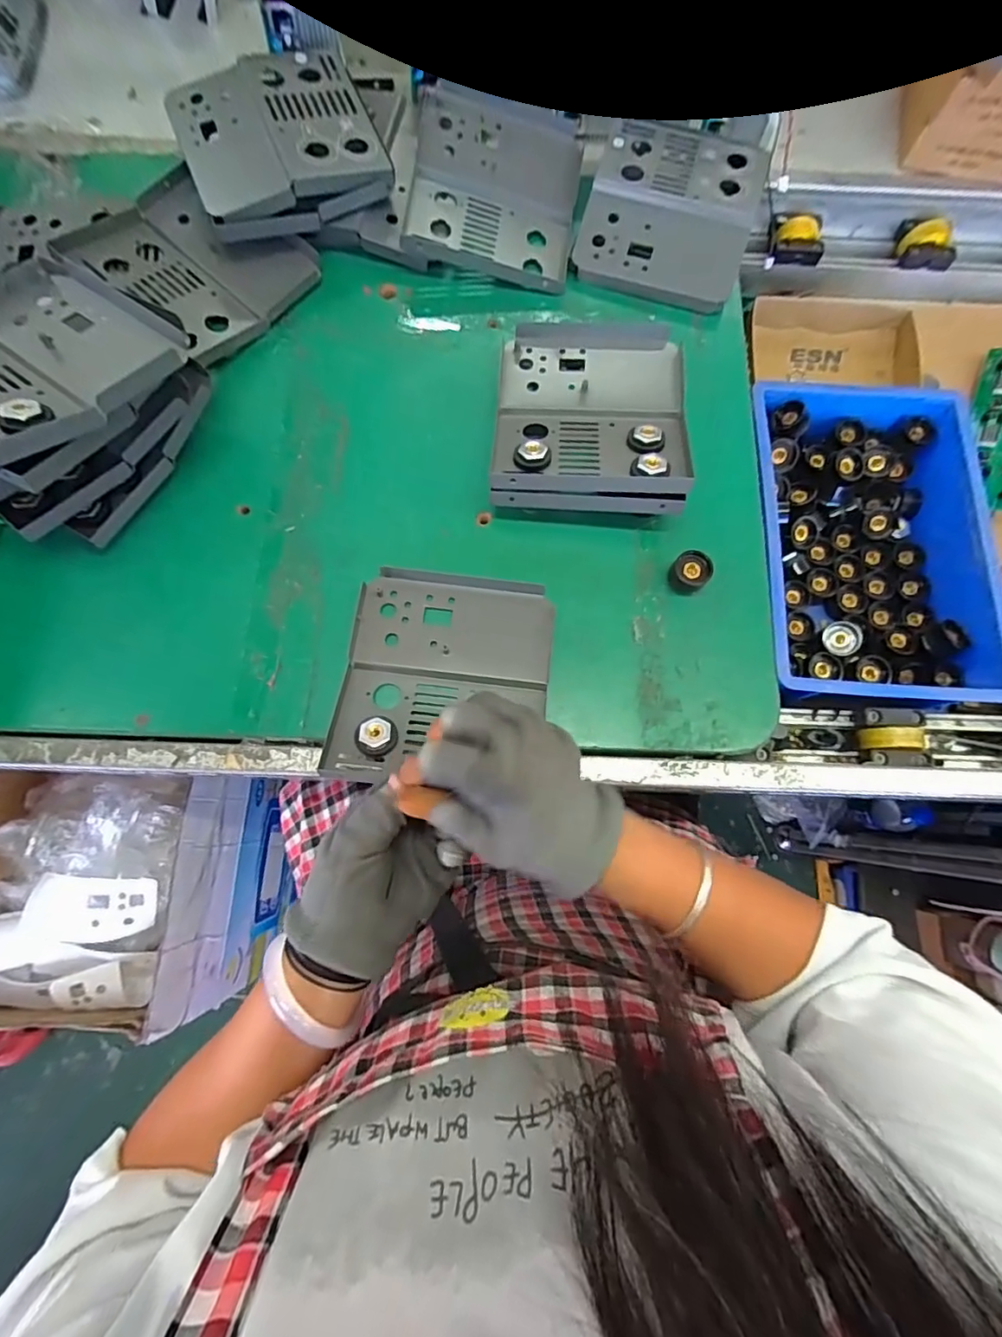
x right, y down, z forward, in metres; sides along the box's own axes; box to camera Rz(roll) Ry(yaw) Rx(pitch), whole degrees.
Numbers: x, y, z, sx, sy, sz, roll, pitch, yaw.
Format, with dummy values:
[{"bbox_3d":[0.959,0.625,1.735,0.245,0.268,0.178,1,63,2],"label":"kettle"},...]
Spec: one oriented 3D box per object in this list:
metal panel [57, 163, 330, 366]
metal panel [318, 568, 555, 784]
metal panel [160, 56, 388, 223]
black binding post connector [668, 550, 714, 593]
[{"bbox_3d":[-0.285,-0.381,0.508,0.177,0.036,0.158,38,78,8],"label":"metal panel"},{"bbox_3d":[-0.042,0.004,0.420,0.155,0.025,0.171,7,76,0],"label":"metal panel"},{"bbox_3d":[-0.206,-0.493,0.499,0.168,0.026,0.163,-21,77,-6],"label":"metal panel"},{"bbox_3d":[0.156,-0.079,0.446,0.027,0.024,0.029,0,76,-1],"label":"black binding post connector"}]

